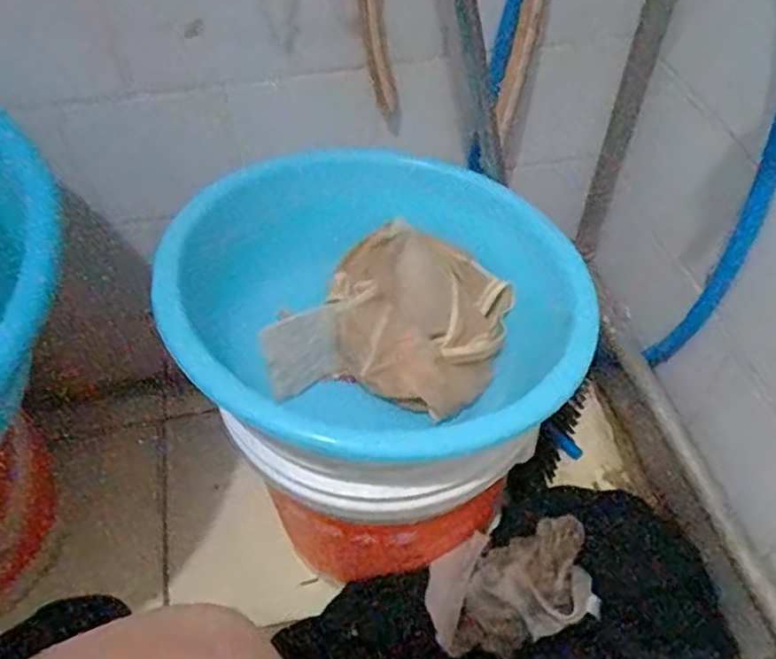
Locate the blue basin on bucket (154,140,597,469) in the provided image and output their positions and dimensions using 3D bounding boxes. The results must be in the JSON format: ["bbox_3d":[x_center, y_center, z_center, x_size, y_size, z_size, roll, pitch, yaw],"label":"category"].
[{"bbox_3d":[0.000,-0.031,0.611,0.308,0.121,0.321,0,51,1],"label":"blue basin on bucket"}]

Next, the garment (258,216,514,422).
[{"bbox_3d":[0.015,-0.010,0.616,0.165,0.051,0.209,21,54,17],"label":"garment"}]

